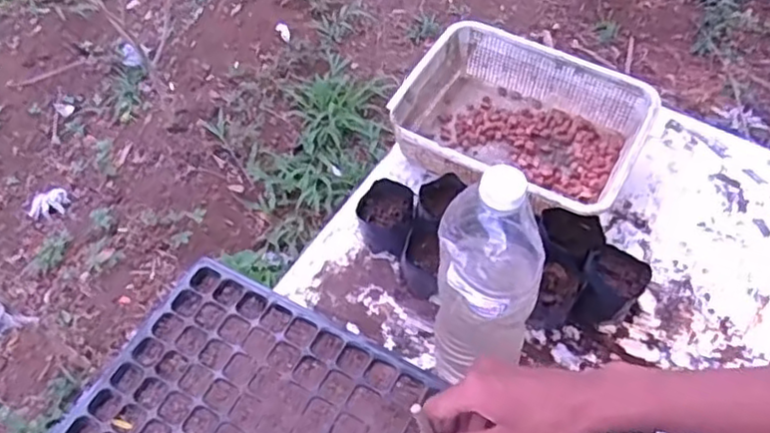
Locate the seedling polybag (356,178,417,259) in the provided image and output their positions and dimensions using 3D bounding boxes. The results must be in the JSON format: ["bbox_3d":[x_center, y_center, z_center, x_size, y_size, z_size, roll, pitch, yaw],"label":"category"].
[{"bbox_3d":[0.002,0.002,0.779,0.062,0.055,0.068,4,55,7],"label":"seedling polybag"}]

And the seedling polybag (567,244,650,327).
[{"bbox_3d":[0.241,0.079,0.714,0.062,0.066,0.067,-2,54,3],"label":"seedling polybag"}]

